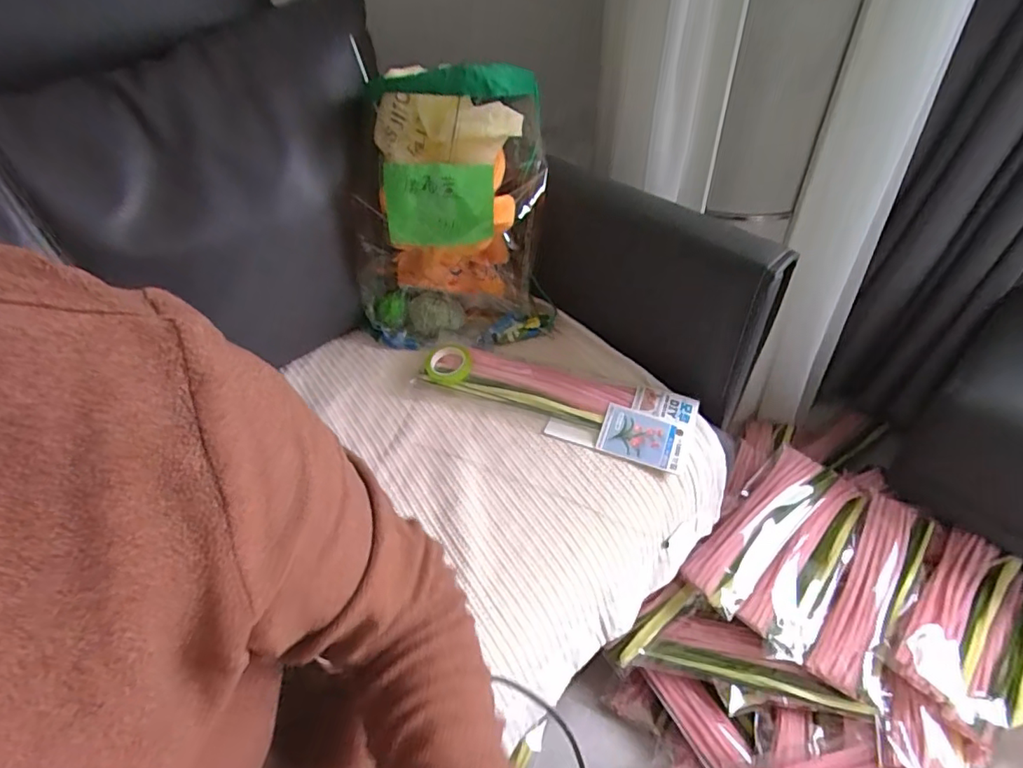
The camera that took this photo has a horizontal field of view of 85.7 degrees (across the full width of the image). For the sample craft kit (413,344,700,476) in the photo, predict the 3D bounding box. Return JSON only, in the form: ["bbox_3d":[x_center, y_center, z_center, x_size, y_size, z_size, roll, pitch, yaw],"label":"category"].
[{"bbox_3d":[0.053,0.014,0.705,0.346,0.031,0.102,15,49,18],"label":"sample craft kit"}]

